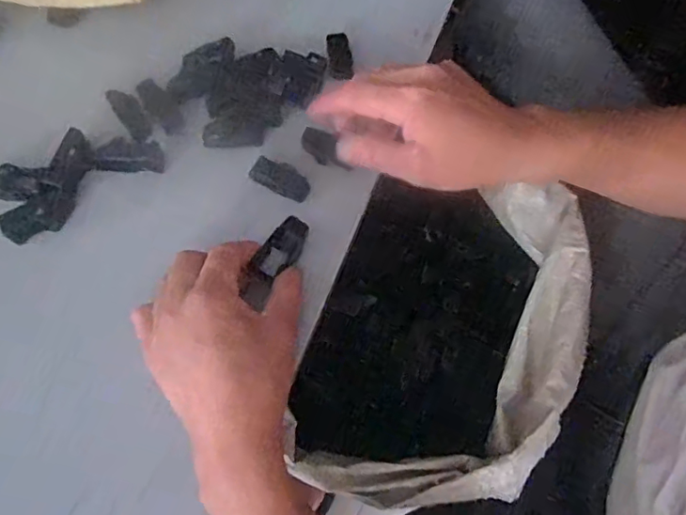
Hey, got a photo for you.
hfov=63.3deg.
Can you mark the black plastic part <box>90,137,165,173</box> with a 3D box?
[{"bbox_3d":[-0.163,-0.078,0.424,0.051,0.010,0.023,-2,70,-15],"label":"black plastic part"}]

